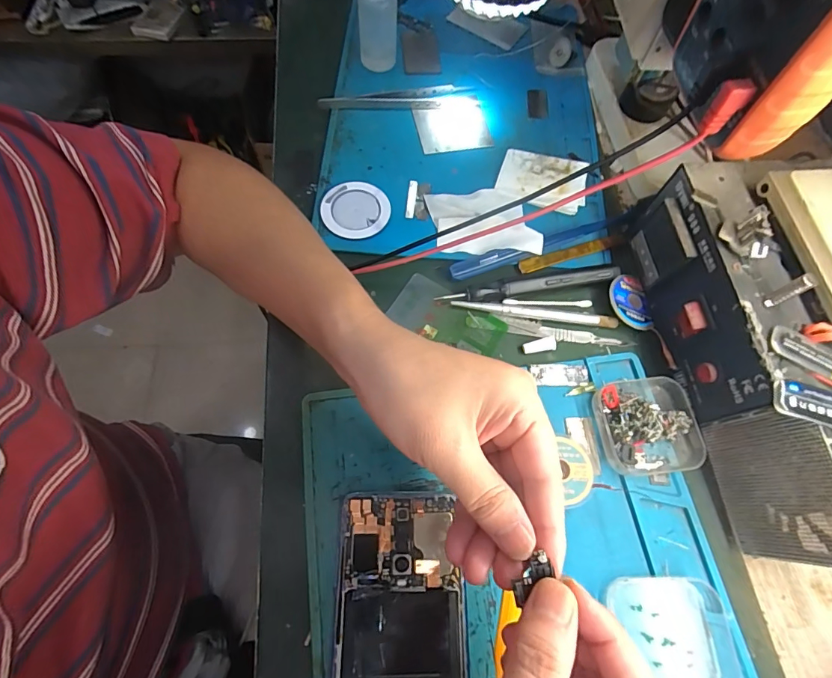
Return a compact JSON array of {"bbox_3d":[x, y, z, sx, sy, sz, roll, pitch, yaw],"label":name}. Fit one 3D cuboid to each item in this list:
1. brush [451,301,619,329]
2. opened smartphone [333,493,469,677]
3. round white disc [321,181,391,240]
[{"bbox_3d":[0.092,-0.020,0.324,0.124,0.007,0.009,6,67,1],"label":"brush"},{"bbox_3d":[-0.008,0.172,0.236,0.072,0.010,0.157,0,67,-1],"label":"opened smartphone"},{"bbox_3d":[-0.050,-0.108,0.353,0.055,0.006,0.053,0,67,-1],"label":"round white disc"}]

